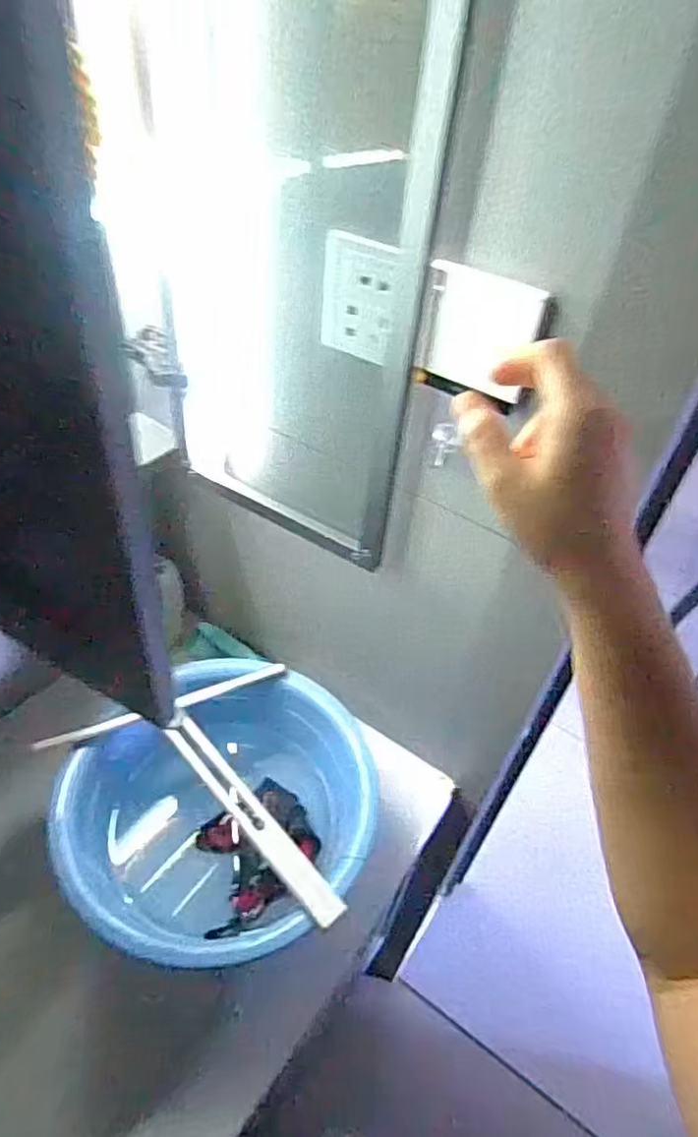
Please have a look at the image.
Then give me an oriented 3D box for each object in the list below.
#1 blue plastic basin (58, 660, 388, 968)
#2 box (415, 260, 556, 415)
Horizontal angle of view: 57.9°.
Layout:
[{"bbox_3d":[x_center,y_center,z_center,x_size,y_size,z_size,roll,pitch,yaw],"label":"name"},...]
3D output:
[{"bbox_3d":[-0.132,0.262,0.681,0.300,0.107,0.301,4,43,-4],"label":"blue plastic basin"},{"bbox_3d":[0.094,-0.163,0.450,0.085,0.086,0.008,23,45,16],"label":"box"}]

